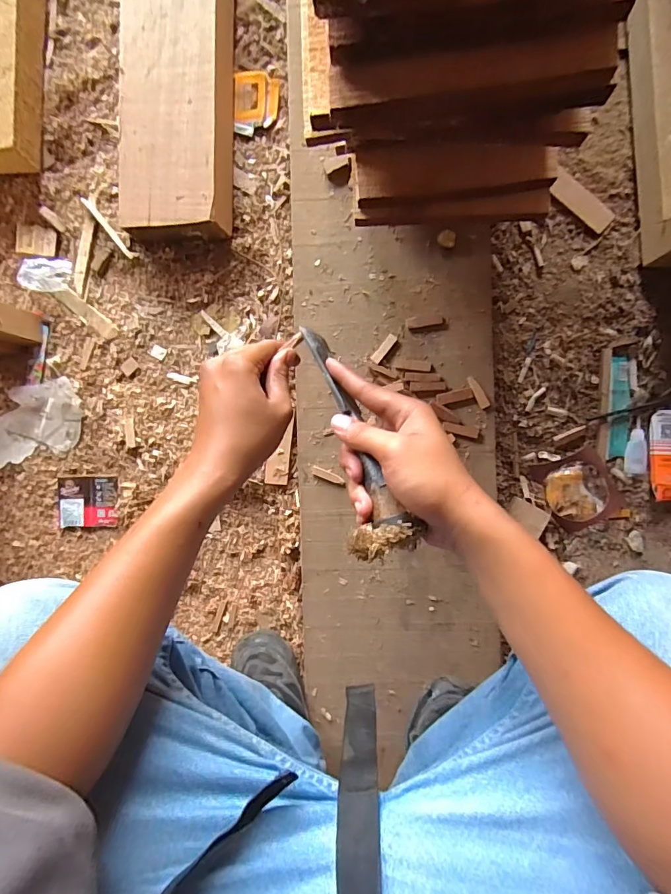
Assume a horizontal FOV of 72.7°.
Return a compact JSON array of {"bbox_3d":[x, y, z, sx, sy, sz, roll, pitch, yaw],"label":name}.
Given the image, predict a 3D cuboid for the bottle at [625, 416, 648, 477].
[{"bbox_3d":[0.423,0.000,0.639,0.028,0.013,0.080,4,92,5],"label":"bottle"}]

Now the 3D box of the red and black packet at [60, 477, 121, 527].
[{"bbox_3d":[-0.388,0.086,0.718,0.091,0.014,0.080,1,92,5],"label":"red and black packet"}]

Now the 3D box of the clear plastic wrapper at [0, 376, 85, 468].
[{"bbox_3d":[-0.473,-0.038,0.710,0.162,0.016,0.109,-13,91,6],"label":"clear plastic wrapper"}]

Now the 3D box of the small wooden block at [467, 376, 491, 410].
[{"bbox_3d":[0.195,-0.074,0.618,0.014,0.004,0.049,-26,89,6],"label":"small wooden block"}]

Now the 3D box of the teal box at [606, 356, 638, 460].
[{"bbox_3d":[0.401,-0.055,0.643,0.035,0.015,0.141,4,92,5],"label":"teal box"}]

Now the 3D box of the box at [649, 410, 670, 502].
[{"bbox_3d":[0.465,0.012,0.627,0.053,0.016,0.123,1,92,5],"label":"box"}]

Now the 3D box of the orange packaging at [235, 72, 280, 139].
[{"bbox_3d":[-0.118,-0.513,0.679,0.072,0.016,0.088,7,93,5],"label":"orange packaging"}]

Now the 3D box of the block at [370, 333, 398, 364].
[{"bbox_3d":[0.067,-0.136,0.631,0.015,0.005,0.044,39,95,3],"label":"block"}]

